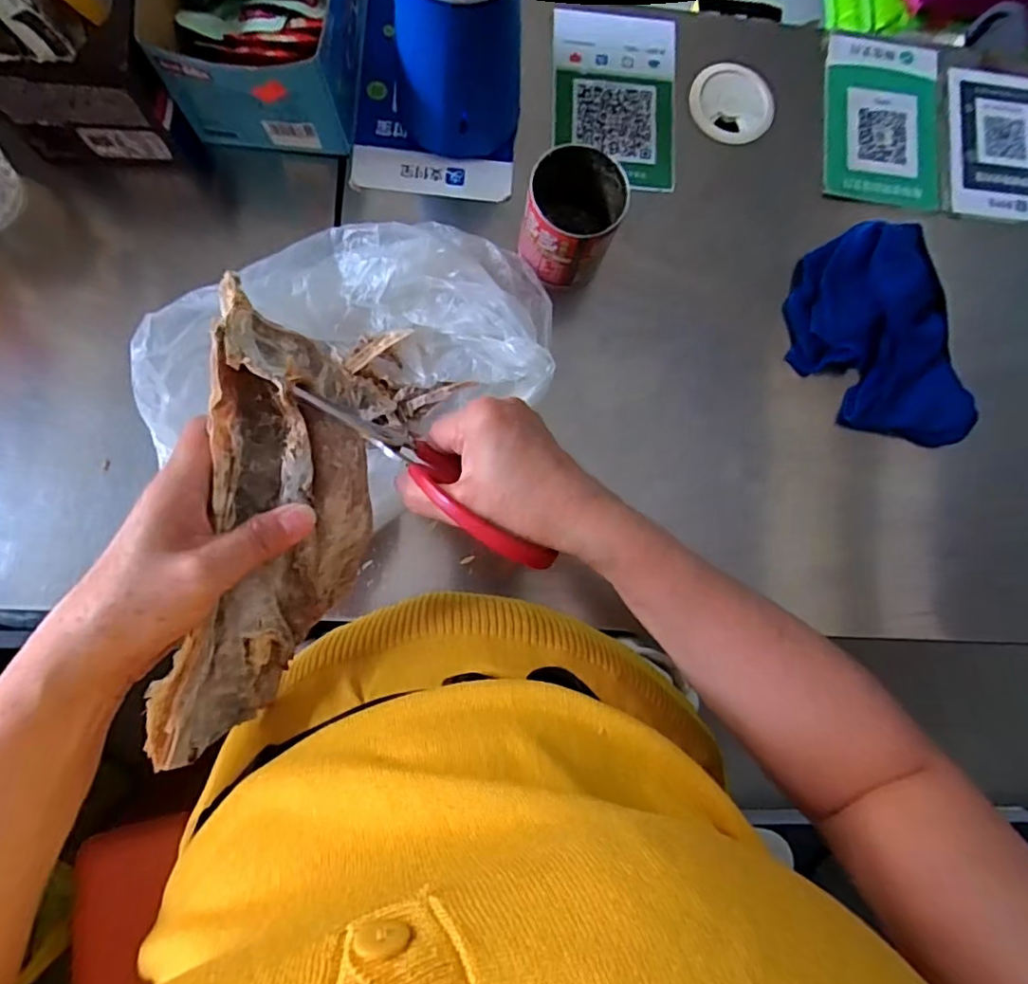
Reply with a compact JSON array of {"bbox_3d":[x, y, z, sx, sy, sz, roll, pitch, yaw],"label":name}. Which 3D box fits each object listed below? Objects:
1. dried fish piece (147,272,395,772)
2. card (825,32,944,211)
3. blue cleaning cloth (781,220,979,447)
[{"bbox_3d":[-0.117,0.017,0.293,0.074,0.061,0.214,8,83,-4],"label":"dried fish piece"},{"bbox_3d":[0.305,-0.312,0.486,0.106,0.010,0.148,2,84,-7],"label":"card"},{"bbox_3d":[0.275,-0.118,0.442,0.117,0.030,0.163,-7,83,-6],"label":"blue cleaning cloth"}]

